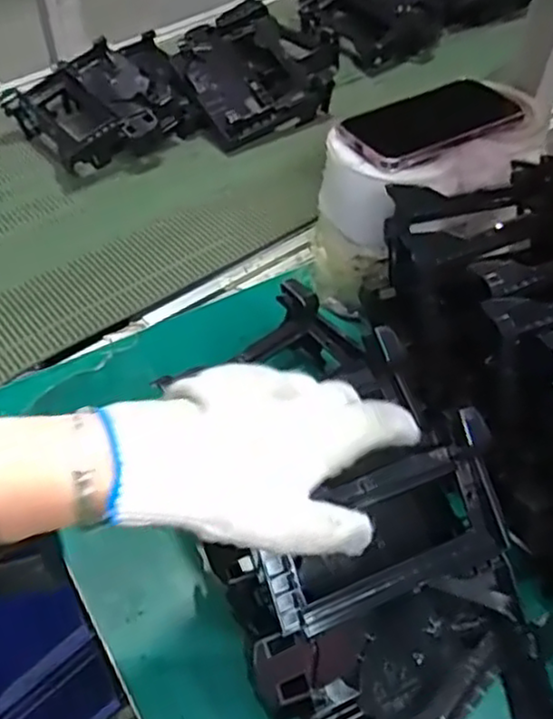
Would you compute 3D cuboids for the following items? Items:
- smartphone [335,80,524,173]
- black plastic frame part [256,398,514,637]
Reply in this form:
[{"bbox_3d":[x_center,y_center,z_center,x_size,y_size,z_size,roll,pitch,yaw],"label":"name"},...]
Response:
[{"bbox_3d":[0.144,-0.216,0.625,0.176,0.014,0.081,-24,54,-22],"label":"smartphone"},{"bbox_3d":[0.065,0.102,0.424,0.163,0.029,0.094,-17,90,-21],"label":"black plastic frame part"}]

